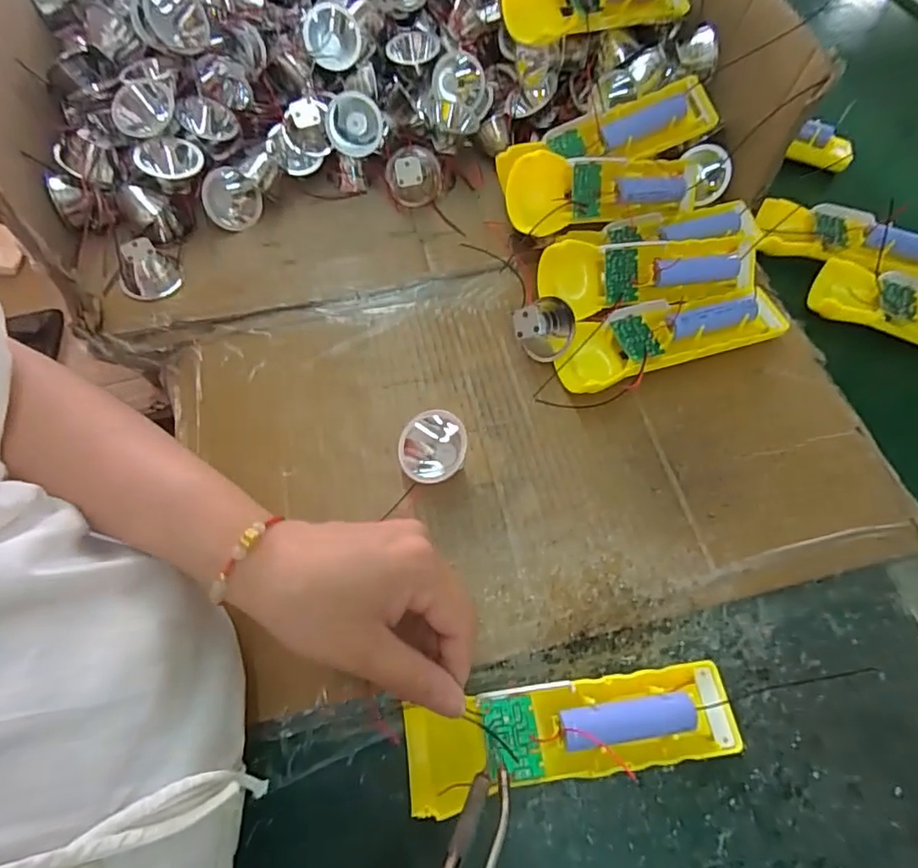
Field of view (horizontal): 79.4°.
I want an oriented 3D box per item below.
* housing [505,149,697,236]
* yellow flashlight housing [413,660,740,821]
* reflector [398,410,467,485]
[{"bbox_3d":[0.112,-0.176,0.400,0.161,0.043,0.043,-10,62,-18],"label":"housing"},{"bbox_3d":[0.054,0.142,0.265,0.156,0.016,0.043,-6,63,-7],"label":"yellow flashlight housing"},{"bbox_3d":[-0.015,0.011,0.333,0.035,0.038,0.041,1,63,4],"label":"reflector"}]

